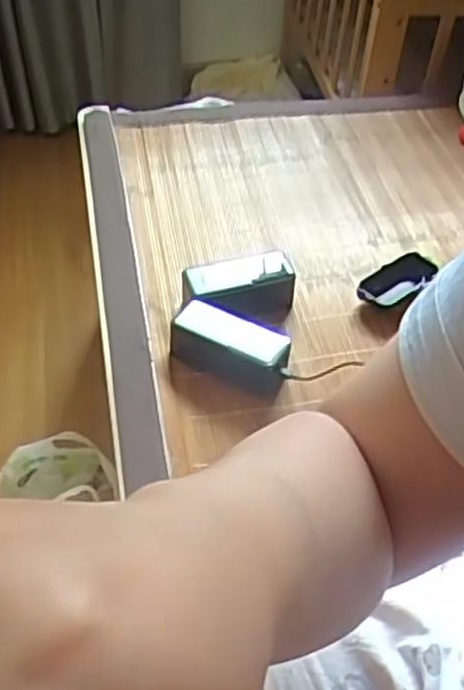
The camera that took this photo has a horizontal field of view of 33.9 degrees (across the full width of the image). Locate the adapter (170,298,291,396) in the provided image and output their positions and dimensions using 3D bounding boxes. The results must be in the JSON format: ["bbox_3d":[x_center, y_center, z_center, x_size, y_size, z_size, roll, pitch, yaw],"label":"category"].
[{"bbox_3d":[-0.001,0.000,0.851,0.134,0.046,0.073,21,48,14],"label":"adapter"}]

